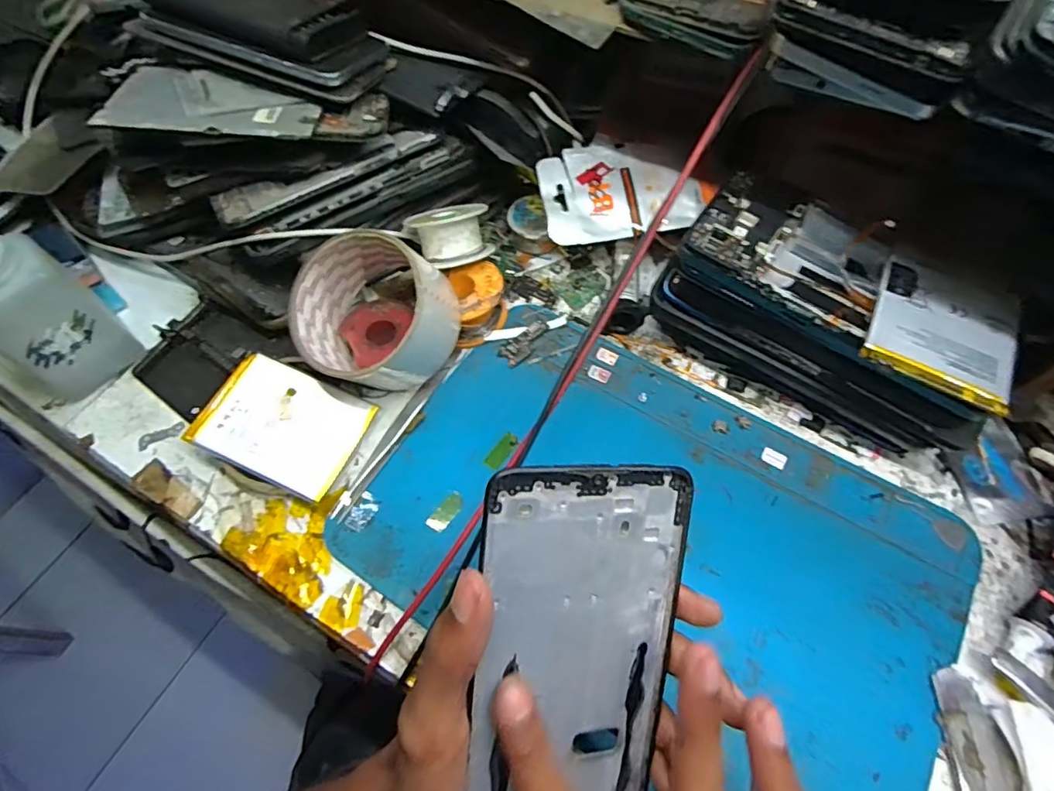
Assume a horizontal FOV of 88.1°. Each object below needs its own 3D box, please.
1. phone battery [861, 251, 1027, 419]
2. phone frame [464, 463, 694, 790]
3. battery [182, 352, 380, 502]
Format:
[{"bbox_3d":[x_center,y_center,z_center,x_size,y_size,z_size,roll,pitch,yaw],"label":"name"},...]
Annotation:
[{"bbox_3d":[0.196,-0.032,0.256,0.062,0.009,0.067,23,64,14],"label":"phone battery"},{"bbox_3d":[0.017,0.100,0.192,0.071,0.004,0.156,2,101,-17],"label":"phone frame"},{"bbox_3d":[-0.137,0.016,0.308,0.086,0.005,0.062,23,64,8],"label":"battery"}]

